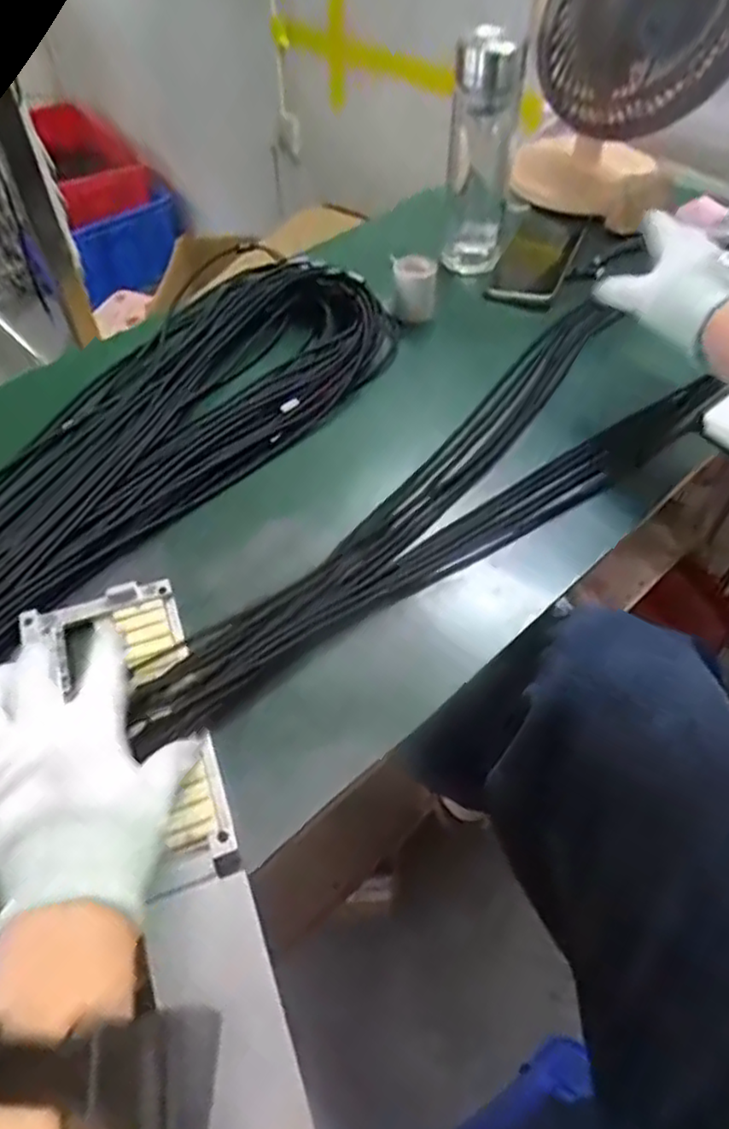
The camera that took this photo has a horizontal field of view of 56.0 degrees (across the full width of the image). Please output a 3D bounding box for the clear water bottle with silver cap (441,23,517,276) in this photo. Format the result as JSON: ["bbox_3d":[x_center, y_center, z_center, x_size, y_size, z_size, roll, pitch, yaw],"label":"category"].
[{"bbox_3d":[0.118,-0.406,0.700,0.064,0.213,0.057,6,51,6],"label":"clear water bottle with silver cap"}]

